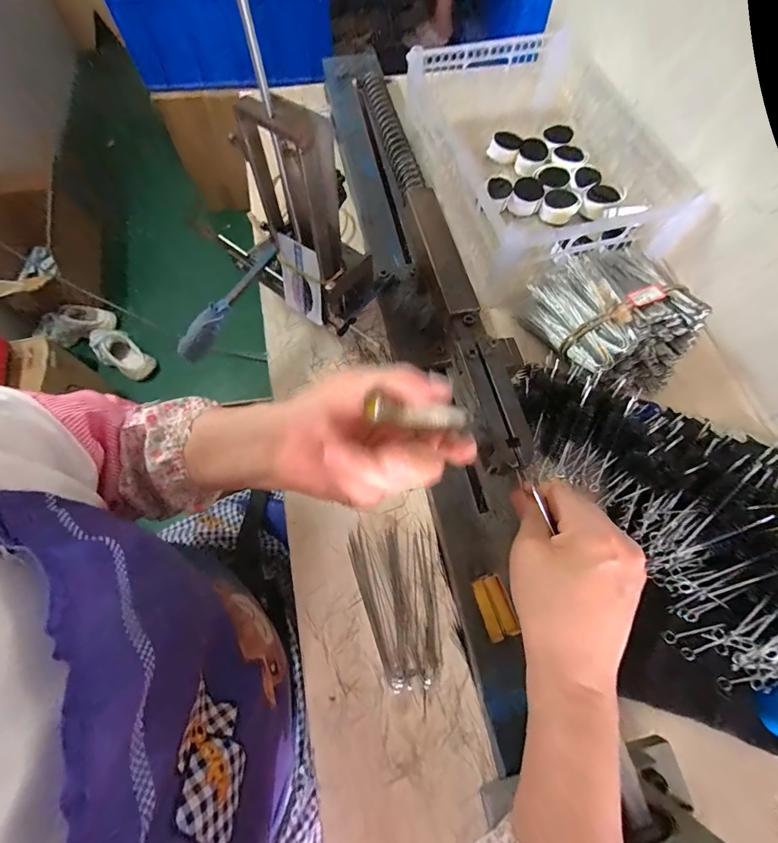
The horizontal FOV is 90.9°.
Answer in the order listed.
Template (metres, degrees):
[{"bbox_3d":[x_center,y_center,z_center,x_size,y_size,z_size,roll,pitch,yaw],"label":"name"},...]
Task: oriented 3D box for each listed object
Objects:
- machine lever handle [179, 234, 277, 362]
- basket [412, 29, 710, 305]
[{"bbox_3d":[-0.184,-0.143,0.447,0.029,0.038,0.169,26,69,9],"label":"machine lever handle"},{"bbox_3d":[0.206,-0.408,0.581,0.290,0.113,0.437,-13,68,-7],"label":"basket"}]

